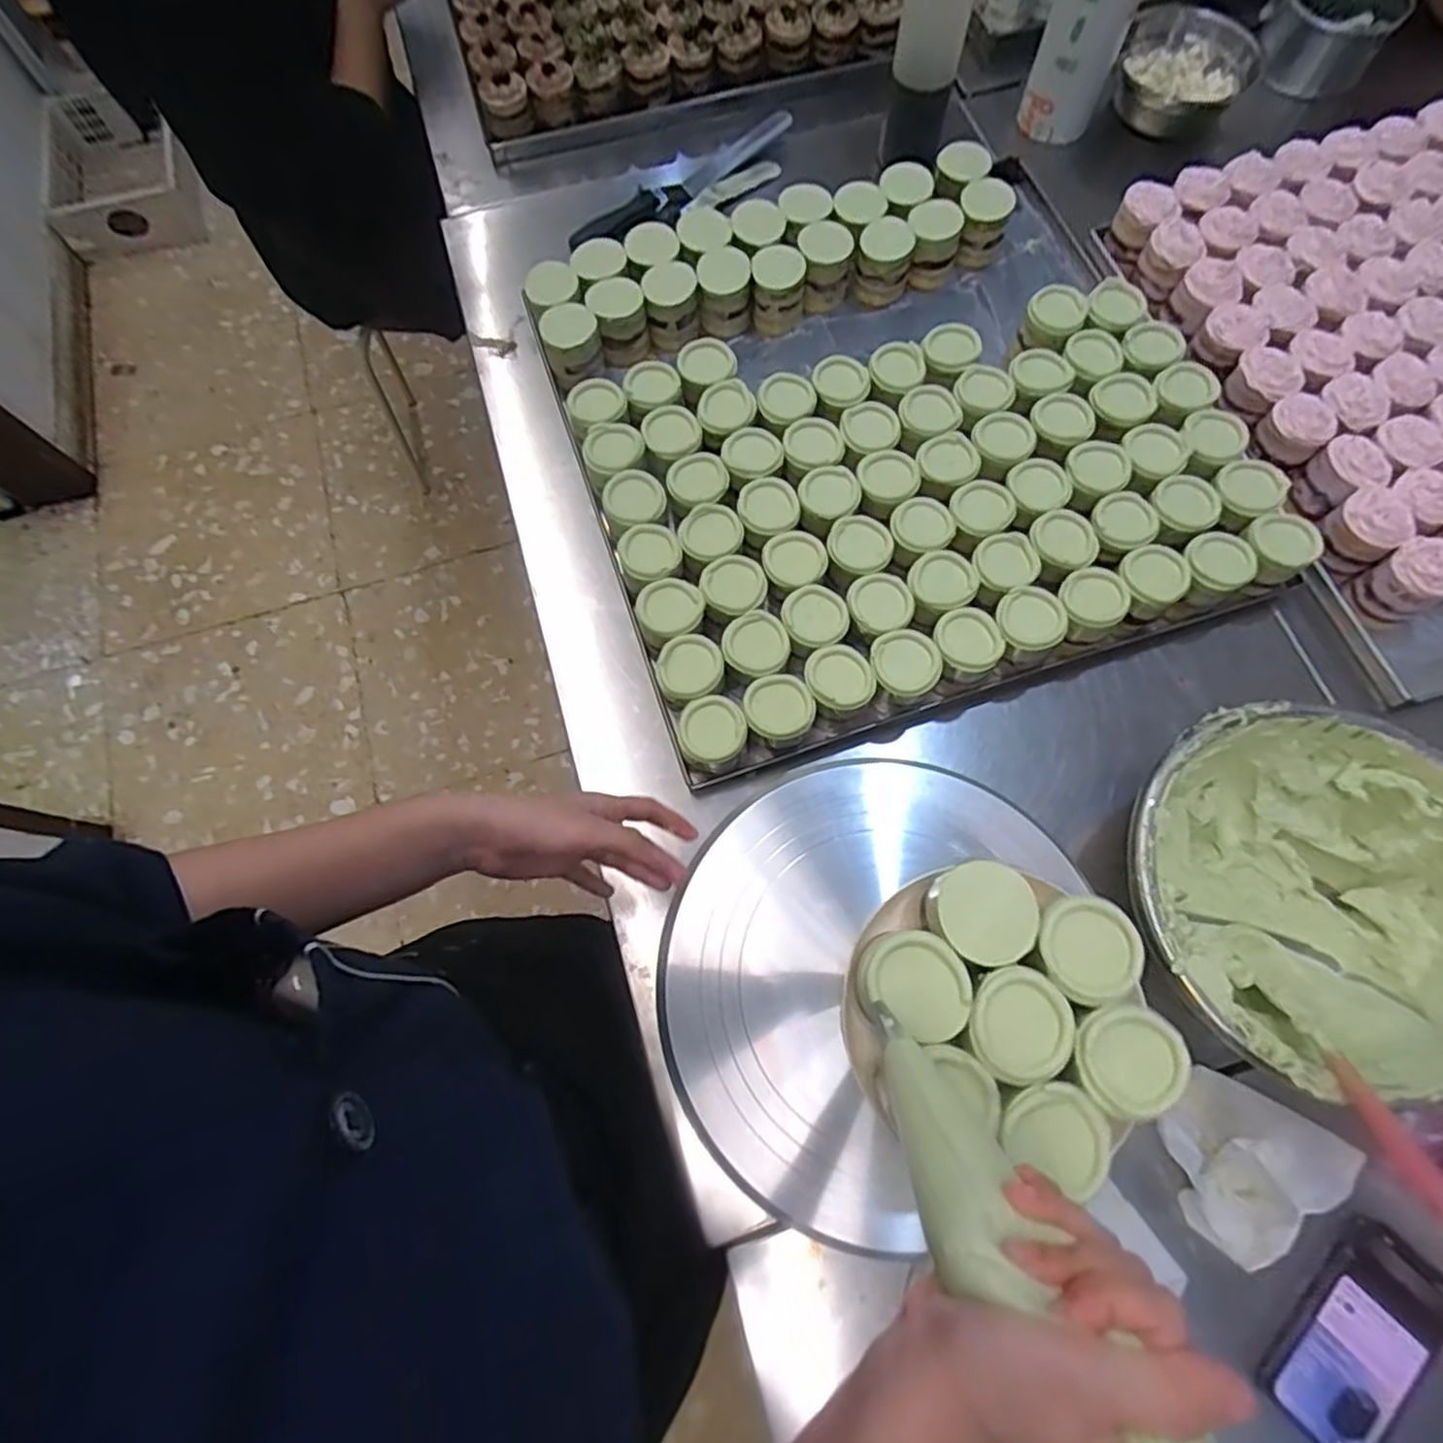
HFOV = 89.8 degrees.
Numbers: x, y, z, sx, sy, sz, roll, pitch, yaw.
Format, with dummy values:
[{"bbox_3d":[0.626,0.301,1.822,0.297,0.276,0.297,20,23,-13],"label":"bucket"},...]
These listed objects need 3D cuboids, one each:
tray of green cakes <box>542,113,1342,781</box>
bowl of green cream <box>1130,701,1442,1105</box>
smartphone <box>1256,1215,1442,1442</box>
[{"bbox_3d":[0.162,-0.294,0.731,0.580,0.078,0.580,-18,73,-5],"label":"tray of green cakes"},{"bbox_3d":[0.428,0.128,0.550,0.256,0.112,0.257,0,72,1],"label":"bowl of green cream"},{"bbox_3d":[0.442,0.426,0.498,0.074,0.015,0.144,43,78,13],"label":"smartphone"}]

